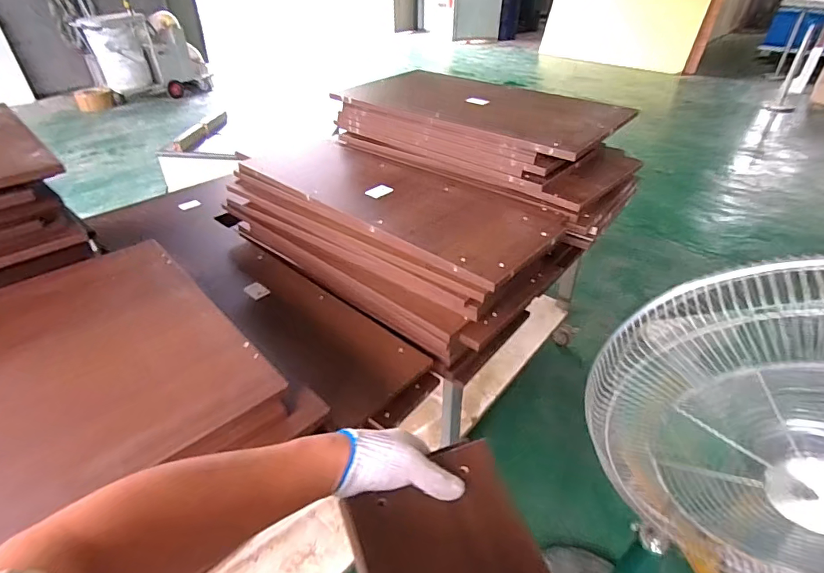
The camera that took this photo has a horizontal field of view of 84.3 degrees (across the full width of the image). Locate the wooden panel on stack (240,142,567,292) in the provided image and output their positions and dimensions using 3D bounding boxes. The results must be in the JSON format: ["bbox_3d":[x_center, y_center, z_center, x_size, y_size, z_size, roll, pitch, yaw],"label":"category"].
[{"bbox_3d":[-0.063,-0.236,1.131,0.839,0.033,0.328,27,45,31],"label":"wooden panel on stack"}]

